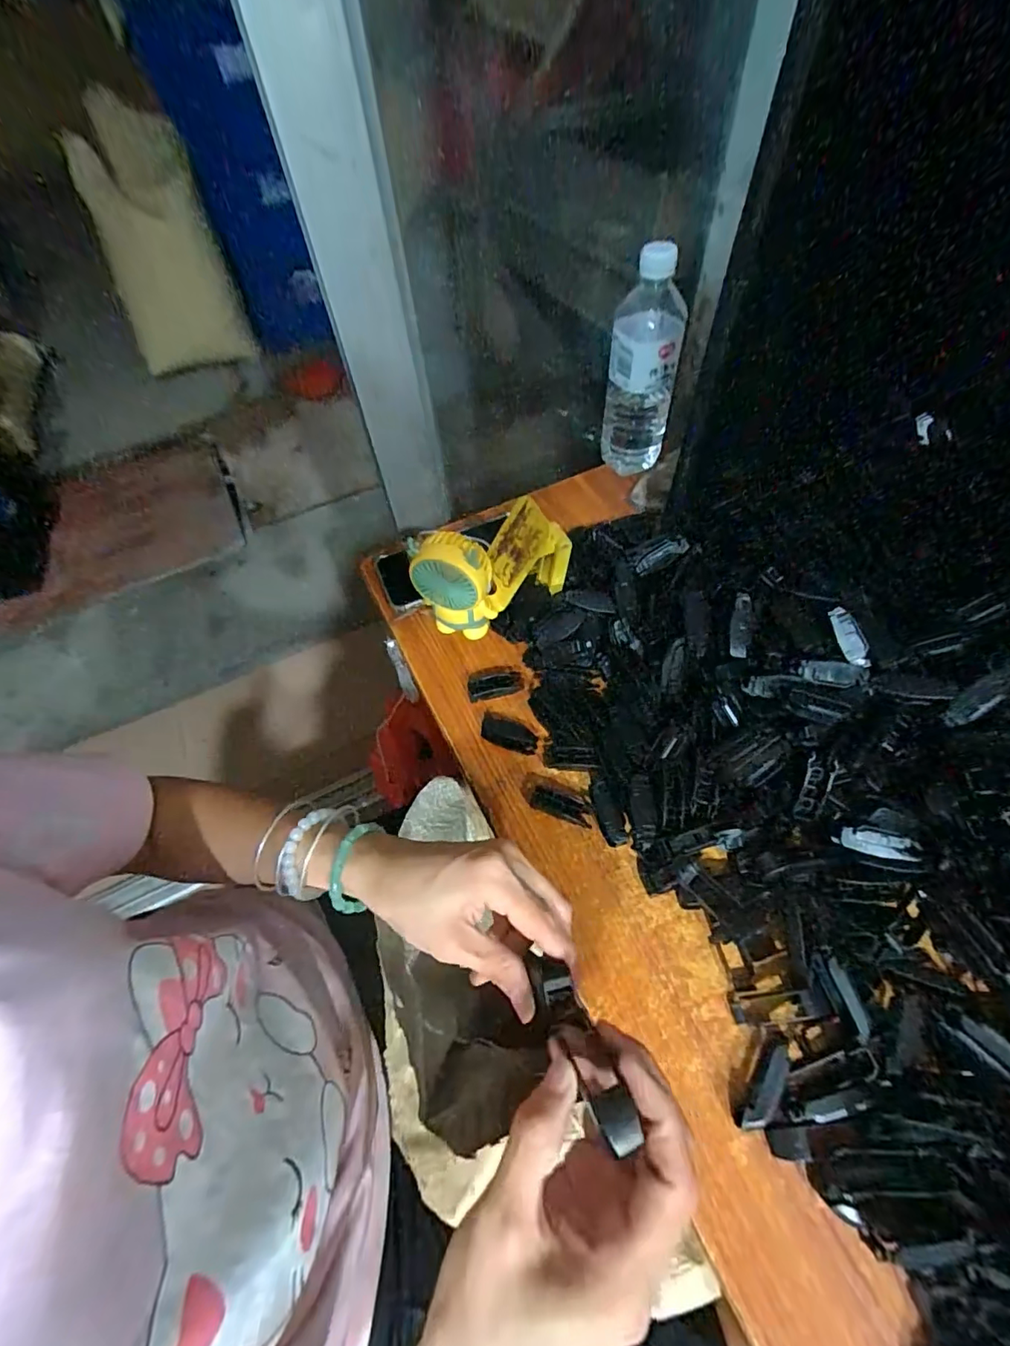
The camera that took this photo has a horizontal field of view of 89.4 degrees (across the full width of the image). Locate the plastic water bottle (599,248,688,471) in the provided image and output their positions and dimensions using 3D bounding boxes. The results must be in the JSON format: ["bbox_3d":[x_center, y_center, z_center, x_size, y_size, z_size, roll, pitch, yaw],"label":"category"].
[{"bbox_3d":[0.147,-0.323,0.554,0.072,0.212,0.065,7,58,8],"label":"plastic water bottle"}]

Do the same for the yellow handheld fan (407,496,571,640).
[{"bbox_3d":[-0.011,-0.090,0.461,0.135,0.099,0.056,-27,60,-13],"label":"yellow handheld fan"}]

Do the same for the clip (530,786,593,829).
[{"bbox_3d":[0.043,0.102,0.393,0.048,0.006,0.017,18,60,14],"label":"clip"}]

